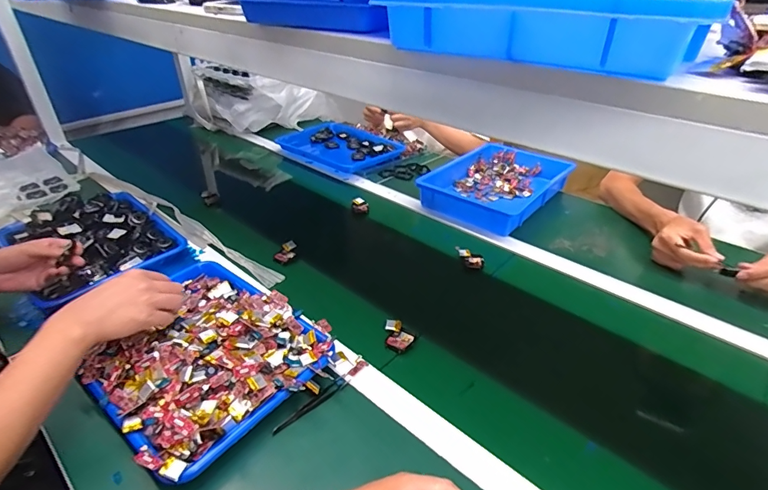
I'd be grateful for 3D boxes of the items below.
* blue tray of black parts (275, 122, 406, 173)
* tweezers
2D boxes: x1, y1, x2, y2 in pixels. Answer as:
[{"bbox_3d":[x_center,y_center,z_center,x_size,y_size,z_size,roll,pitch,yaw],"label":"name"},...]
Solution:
[{"bbox_3d":[-0.130,-0.303,1.273,0.355,0.038,0.233,28,42,34],"label":"blue tray of black parts"},{"bbox_3d":[-0.093,0.206,0.544,0.109,0.010,0.012,-28,43,-35],"label":"tweezers"}]

